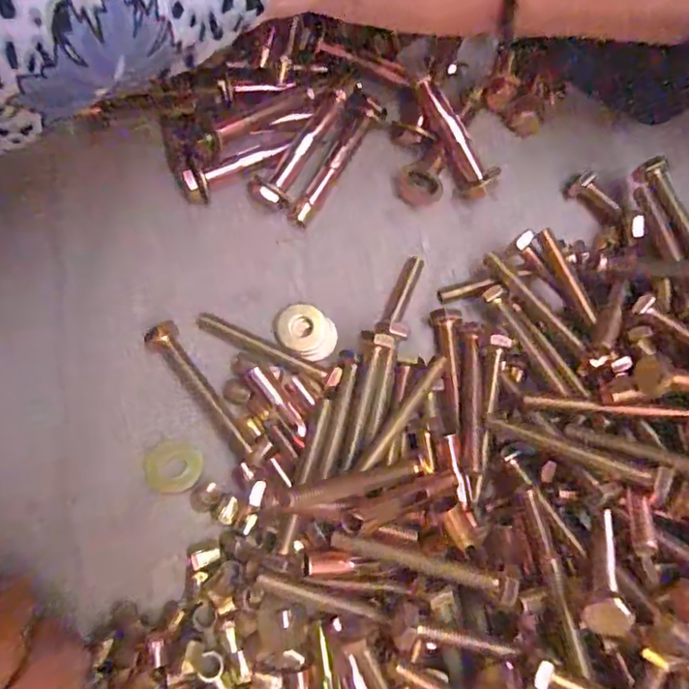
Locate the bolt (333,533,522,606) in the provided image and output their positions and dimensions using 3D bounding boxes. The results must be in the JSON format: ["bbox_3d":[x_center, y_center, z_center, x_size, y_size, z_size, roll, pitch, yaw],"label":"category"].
[{"bbox_3d":[0.026,0.076,0.202,0.062,0.015,0.008,14,72,6],"label":"bolt"}]

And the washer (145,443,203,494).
[{"bbox_3d":[-0.067,0.048,0.233,0.022,0.004,0.019,-4,71,0],"label":"washer"}]

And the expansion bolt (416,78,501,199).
[{"bbox_3d":[0.048,-0.091,0.260,0.012,0.015,0.055,-29,92,-8],"label":"expansion bolt"}]

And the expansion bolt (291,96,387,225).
[{"bbox_3d":[-0.004,-0.079,0.260,0.009,0.008,0.063,35,89,12],"label":"expansion bolt"}]

